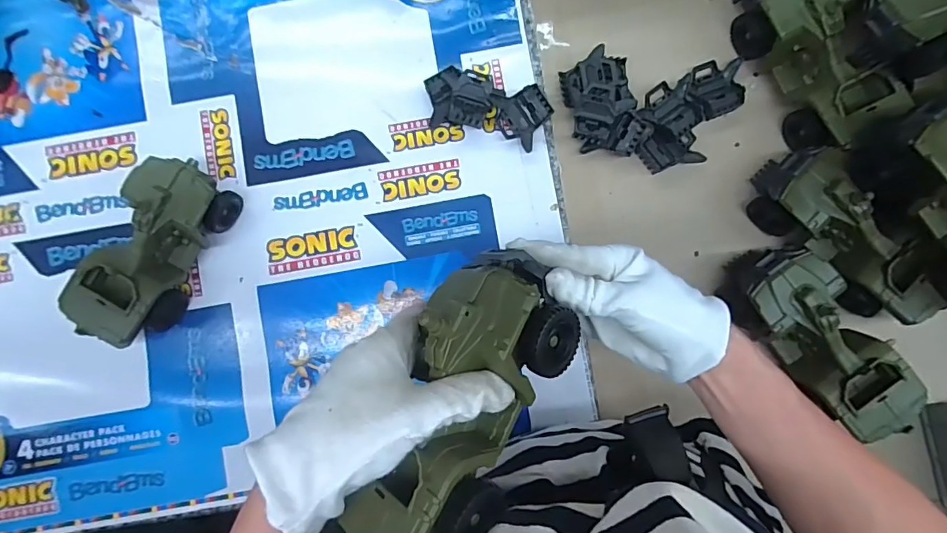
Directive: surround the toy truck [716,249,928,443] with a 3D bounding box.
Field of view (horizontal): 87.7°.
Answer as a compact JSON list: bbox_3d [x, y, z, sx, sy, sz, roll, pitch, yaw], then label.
[{"bbox_3d":[0.328,0.063,0.469,0.099,0.080,0.187,-40,87,-1],"label":"toy truck"}]

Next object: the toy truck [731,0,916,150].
[{"bbox_3d":[0.332,-0.202,0.482,0.080,0.078,0.171,-26,87,0],"label":"toy truck"}]

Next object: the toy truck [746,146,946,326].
[{"bbox_3d":[0.349,-0.028,0.474,0.073,0.077,0.183,-37,87,-1],"label":"toy truck"}]

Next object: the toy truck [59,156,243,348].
[{"bbox_3d":[-0.311,-0.015,0.485,0.073,0.081,0.178,29,88,3],"label":"toy truck"}]

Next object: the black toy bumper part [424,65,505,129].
[{"bbox_3d":[-0.010,-0.175,0.514,0.076,0.029,0.057,3,87,1],"label":"black toy bumper part"}]

